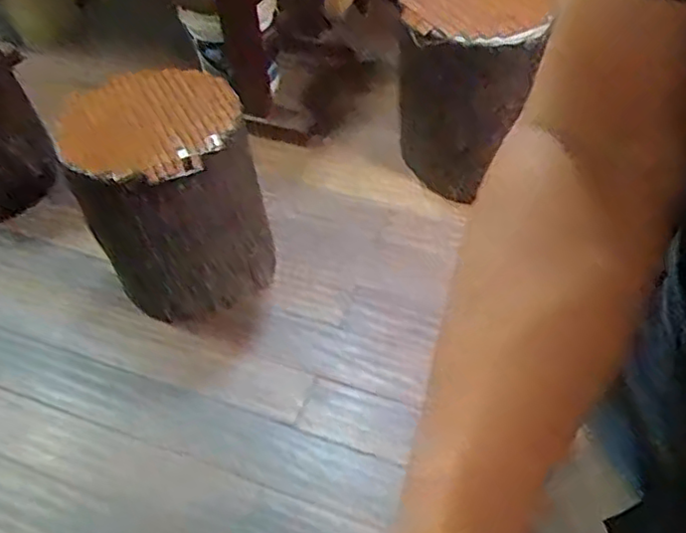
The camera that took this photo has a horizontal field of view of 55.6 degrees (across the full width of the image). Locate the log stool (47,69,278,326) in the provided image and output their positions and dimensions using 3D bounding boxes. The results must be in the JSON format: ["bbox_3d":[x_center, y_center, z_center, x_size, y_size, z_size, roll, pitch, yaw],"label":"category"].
[{"bbox_3d":[-0.363,-0.161,1.449,0.325,0.526,0.320,34,59,30],"label":"log stool"}]

